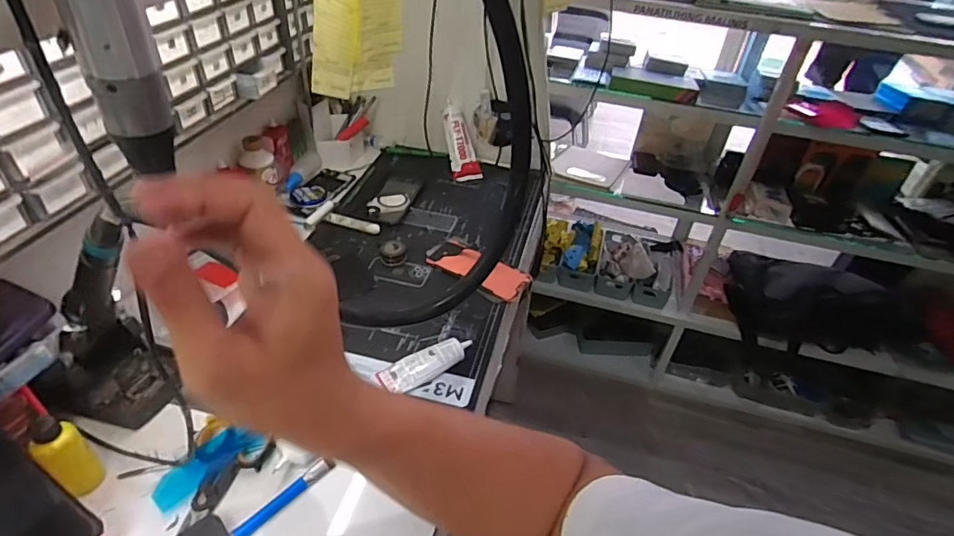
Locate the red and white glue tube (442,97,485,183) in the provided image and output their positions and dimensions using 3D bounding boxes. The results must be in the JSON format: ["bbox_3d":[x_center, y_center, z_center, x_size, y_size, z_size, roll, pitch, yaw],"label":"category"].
[{"bbox_3d":[-0.031,-0.242,1.005,0.051,0.152,0.032,-17,3,-24],"label":"red and white glue tube"}]

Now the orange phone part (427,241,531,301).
[{"bbox_3d":[0.004,-0.002,0.799,0.154,0.014,0.069,27,45,23],"label":"orange phone part"}]

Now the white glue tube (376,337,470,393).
[{"bbox_3d":[-0.061,0.116,0.638,0.114,0.023,0.039,-18,45,-25],"label":"white glue tube"}]

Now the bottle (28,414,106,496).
[{"bbox_3d":[-0.389,0.171,0.491,0.044,0.099,0.035,29,46,26],"label":"bottle"}]

